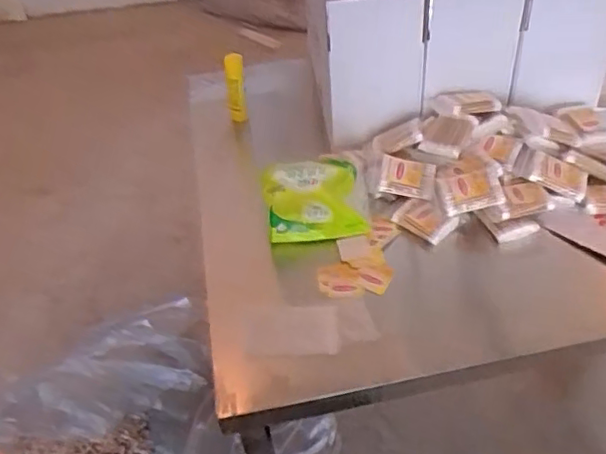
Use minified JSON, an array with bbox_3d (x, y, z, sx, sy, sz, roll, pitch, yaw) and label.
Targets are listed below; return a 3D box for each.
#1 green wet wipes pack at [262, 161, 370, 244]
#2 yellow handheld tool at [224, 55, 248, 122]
[{"bbox_3d":[0.014,-0.034,0.757,0.128,0.106,0.029,-9,-4,-1],"label":"green wet wipes pack"},{"bbox_3d":[-0.115,-0.241,0.997,0.034,0.115,0.034,-10,41,-5],"label":"yellow handheld tool"}]

